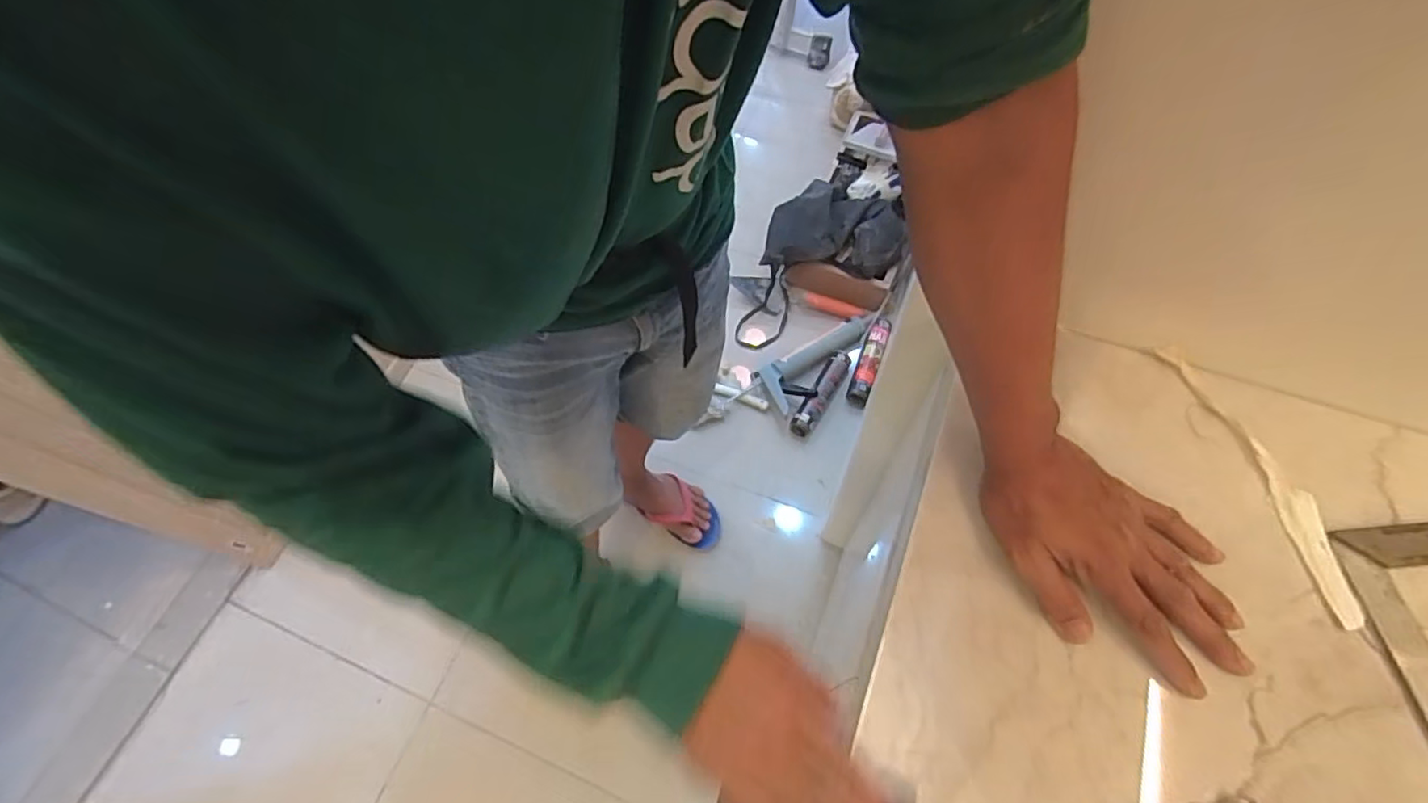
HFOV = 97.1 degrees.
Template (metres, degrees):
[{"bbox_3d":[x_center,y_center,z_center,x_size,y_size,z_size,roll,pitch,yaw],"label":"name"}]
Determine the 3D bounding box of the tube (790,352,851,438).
[{"bbox_3d":[0.238,-0.013,1.404,0.051,0.049,0.221,29,68,16],"label":"tube"}]

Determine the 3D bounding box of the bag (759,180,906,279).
[{"bbox_3d":[0.278,-0.418,1.462,0.303,0.080,0.241,6,63,7],"label":"bag"}]

